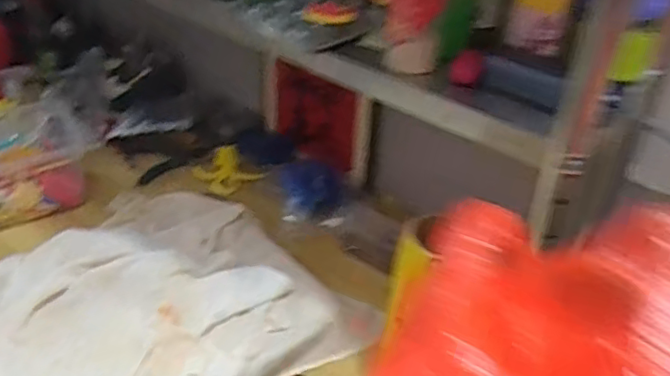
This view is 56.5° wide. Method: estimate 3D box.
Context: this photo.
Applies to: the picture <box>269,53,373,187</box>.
[{"bbox_3d":[-0.037,-0.141,1.285,0.264,0.201,0.024,30,43,29],"label":"picture"}]

